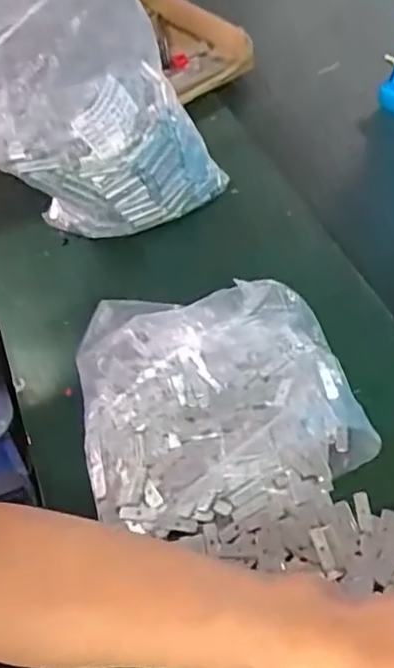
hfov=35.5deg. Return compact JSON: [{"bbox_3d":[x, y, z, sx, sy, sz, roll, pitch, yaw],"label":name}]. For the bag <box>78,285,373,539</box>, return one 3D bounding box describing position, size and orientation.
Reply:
[{"bbox_3d":[0.015,0.042,0.427,0.188,0.055,0.182,-10,52,-4],"label":"bag"}]

